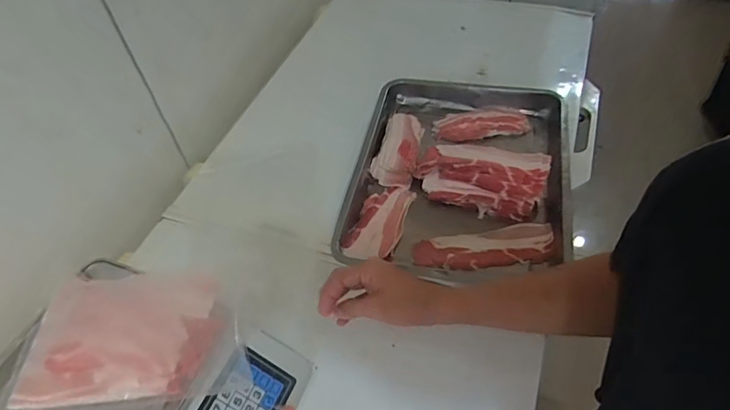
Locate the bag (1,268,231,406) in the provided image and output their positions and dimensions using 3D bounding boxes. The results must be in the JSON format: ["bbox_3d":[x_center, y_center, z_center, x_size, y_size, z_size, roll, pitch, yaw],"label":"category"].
[{"bbox_3d":[-0.284,0.147,0.595,0.229,0.035,0.165,-3,49,6],"label":"bag"}]

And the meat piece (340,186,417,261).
[{"bbox_3d":[0.024,0.022,0.792,0.075,0.029,0.154,13,52,19],"label":"meat piece"}]

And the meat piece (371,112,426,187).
[{"bbox_3d":[0.061,-0.105,0.879,0.077,0.042,0.154,11,65,12],"label":"meat piece"}]

